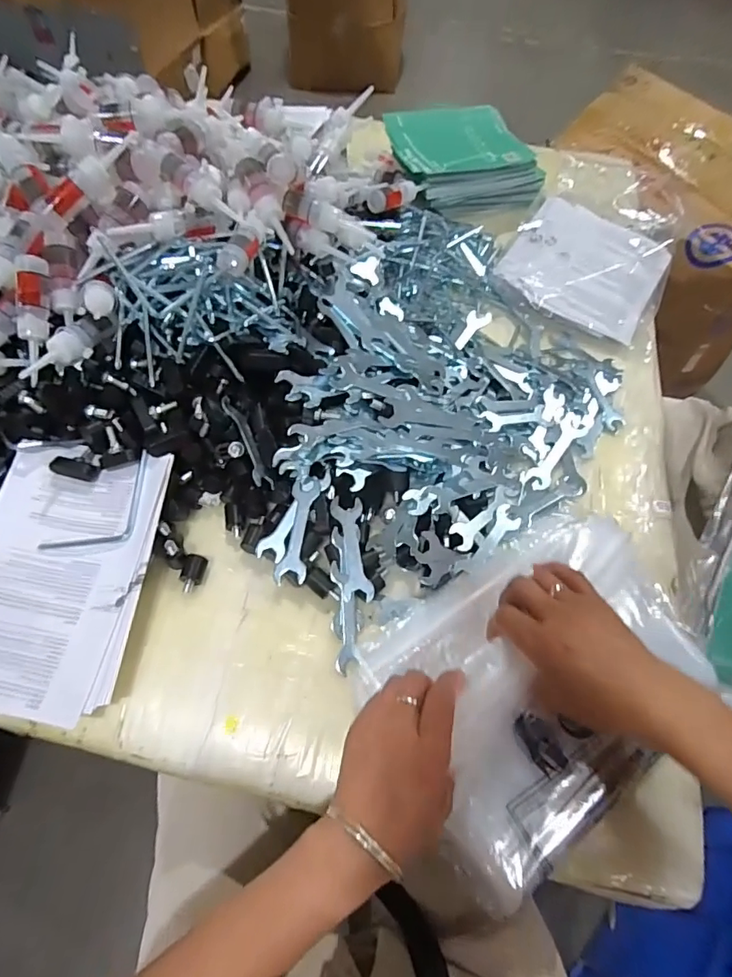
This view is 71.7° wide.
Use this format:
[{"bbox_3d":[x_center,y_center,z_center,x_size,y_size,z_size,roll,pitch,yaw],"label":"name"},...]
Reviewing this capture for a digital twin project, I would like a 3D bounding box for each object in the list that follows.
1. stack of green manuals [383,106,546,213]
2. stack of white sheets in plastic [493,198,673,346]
[{"bbox_3d":[0.142,-0.488,0.748,0.208,0.060,0.173,-9,60,-7],"label":"stack of green manuals"},{"bbox_3d":[0.287,-0.293,0.666,0.189,0.024,0.218,27,62,14],"label":"stack of white sheets in plastic"}]

